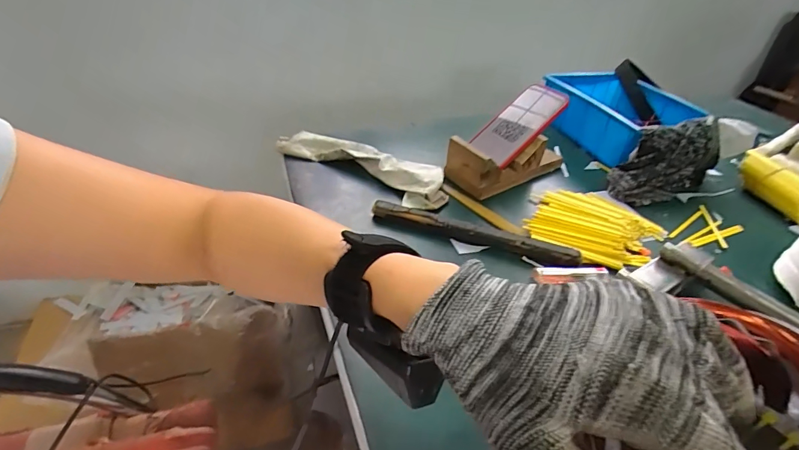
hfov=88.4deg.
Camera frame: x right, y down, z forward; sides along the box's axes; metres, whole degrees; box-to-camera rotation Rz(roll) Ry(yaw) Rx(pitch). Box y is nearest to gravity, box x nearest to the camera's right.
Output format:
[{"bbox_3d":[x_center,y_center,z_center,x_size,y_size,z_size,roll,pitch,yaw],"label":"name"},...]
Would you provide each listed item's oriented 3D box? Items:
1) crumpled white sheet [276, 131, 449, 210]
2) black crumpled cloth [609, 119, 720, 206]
[{"bbox_3d":[-0.058,-0.098,0.643,0.290,0.031,0.090,21,39,20],"label":"crumpled white sheet"},{"bbox_3d":[0.416,-0.103,0.646,0.184,0.093,0.075,-15,41,-25],"label":"black crumpled cloth"}]

